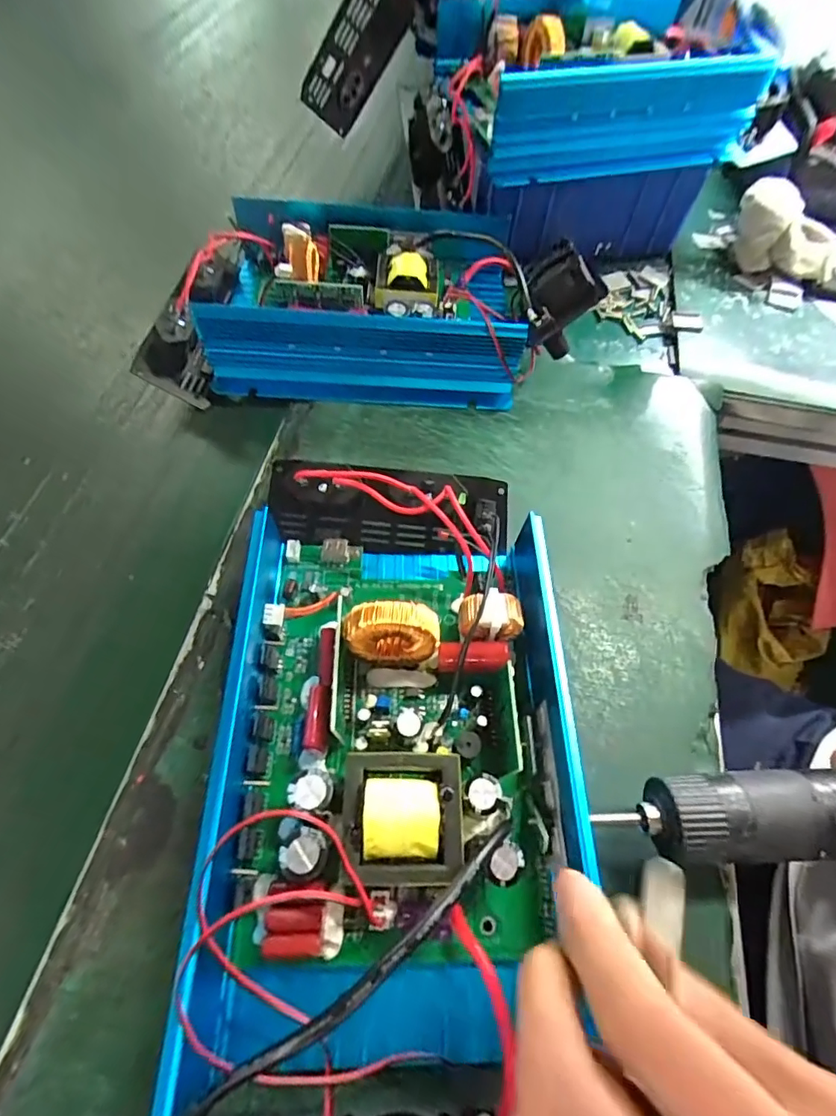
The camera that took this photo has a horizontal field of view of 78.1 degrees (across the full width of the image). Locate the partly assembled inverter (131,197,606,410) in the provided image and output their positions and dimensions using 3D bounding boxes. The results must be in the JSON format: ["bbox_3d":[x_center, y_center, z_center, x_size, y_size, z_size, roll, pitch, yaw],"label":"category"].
[{"bbox_3d":[-0.037,-0.196,0.380,0.292,0.073,0.153,0,60,-4],"label":"partly assembled inverter"}]

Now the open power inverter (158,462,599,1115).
[{"bbox_3d":[-0.011,0.080,0.215,0.155,0.063,0.306,3,60,-2],"label":"open power inverter"}]

